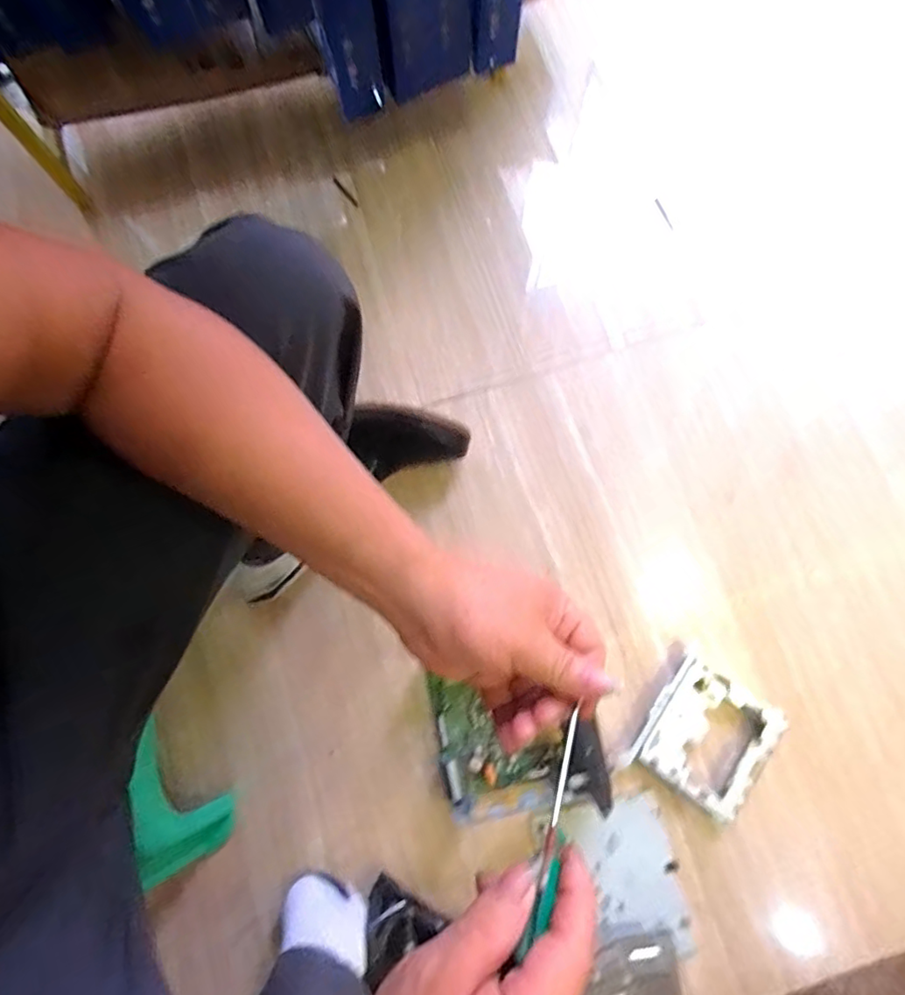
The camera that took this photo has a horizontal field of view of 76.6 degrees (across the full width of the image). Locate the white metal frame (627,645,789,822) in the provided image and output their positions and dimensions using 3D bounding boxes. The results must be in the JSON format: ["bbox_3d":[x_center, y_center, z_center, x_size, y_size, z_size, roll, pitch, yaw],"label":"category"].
[{"bbox_3d":[0.304,0.287,0.694,0.138,0.037,0.144,35,80,7],"label":"white metal frame"}]

